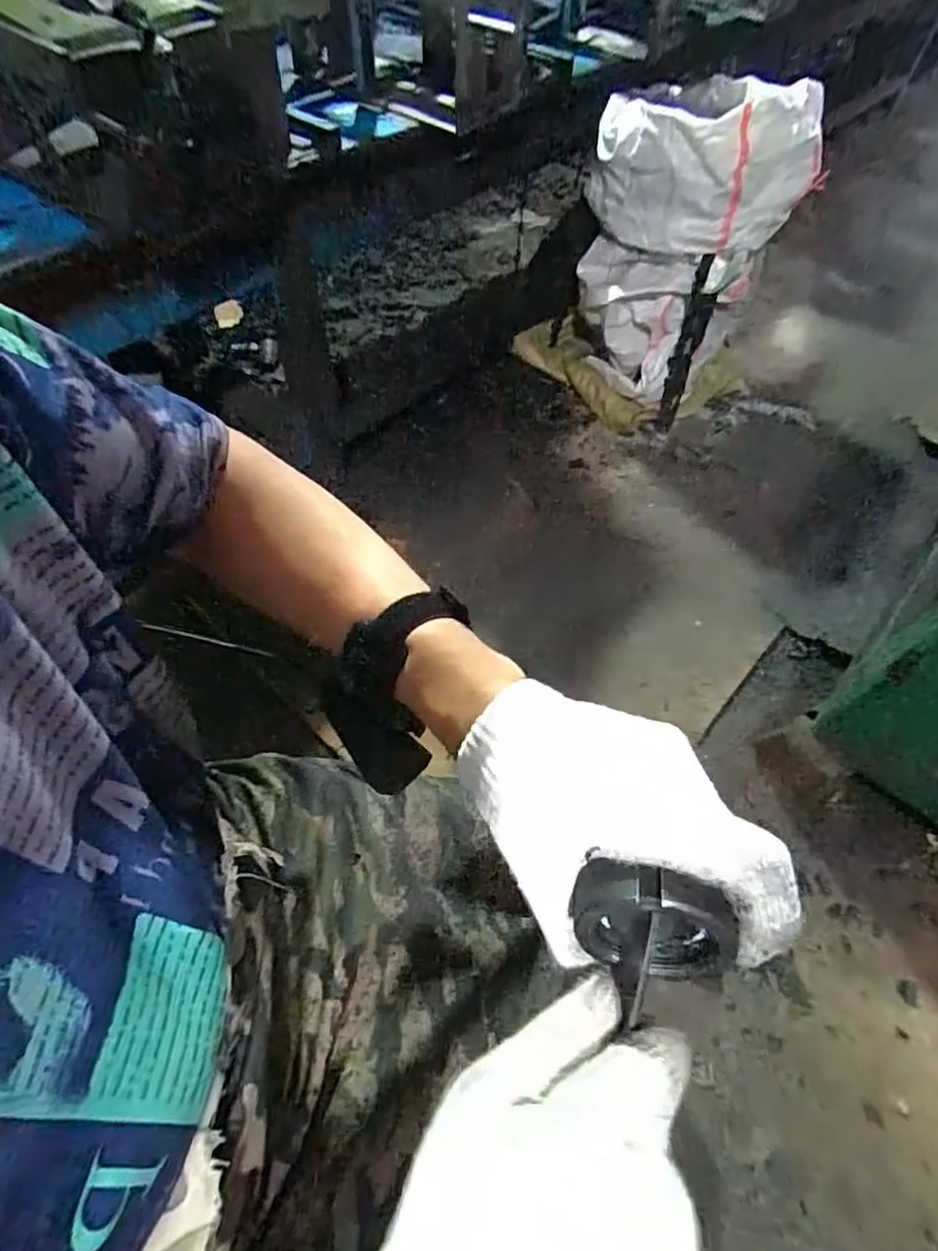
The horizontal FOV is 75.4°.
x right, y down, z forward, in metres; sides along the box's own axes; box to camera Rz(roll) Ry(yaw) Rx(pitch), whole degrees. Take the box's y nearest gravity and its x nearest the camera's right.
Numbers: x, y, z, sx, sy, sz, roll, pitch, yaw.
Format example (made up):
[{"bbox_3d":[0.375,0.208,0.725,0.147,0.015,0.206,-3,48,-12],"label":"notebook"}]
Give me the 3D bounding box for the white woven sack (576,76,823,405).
[{"bbox_3d":[0.483,-0.918,1.428,0.415,0.598,0.393,6,58,8],"label":"white woven sack"}]

